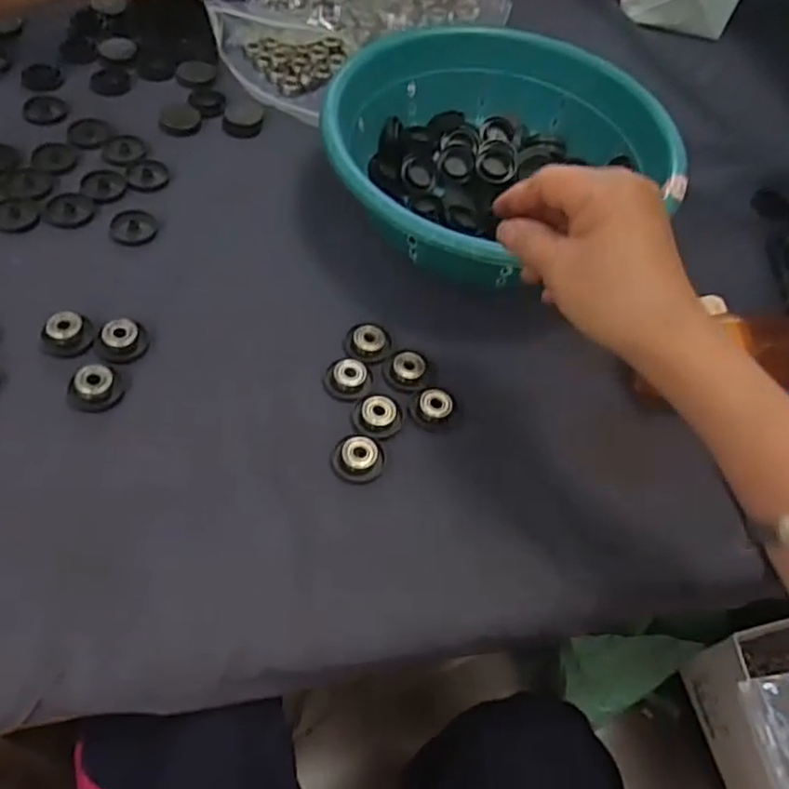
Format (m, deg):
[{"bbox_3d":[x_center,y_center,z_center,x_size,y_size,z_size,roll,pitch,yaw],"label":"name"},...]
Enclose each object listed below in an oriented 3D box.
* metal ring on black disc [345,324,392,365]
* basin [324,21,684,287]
[{"bbox_3d":[-0.017,-0.037,0.473,0.026,0.012,0.029,36,58,15],"label":"metal ring on black disc"},{"bbox_3d":[0.067,-0.184,0.536,0.247,0.081,0.238,1,55,-2],"label":"basin"}]

